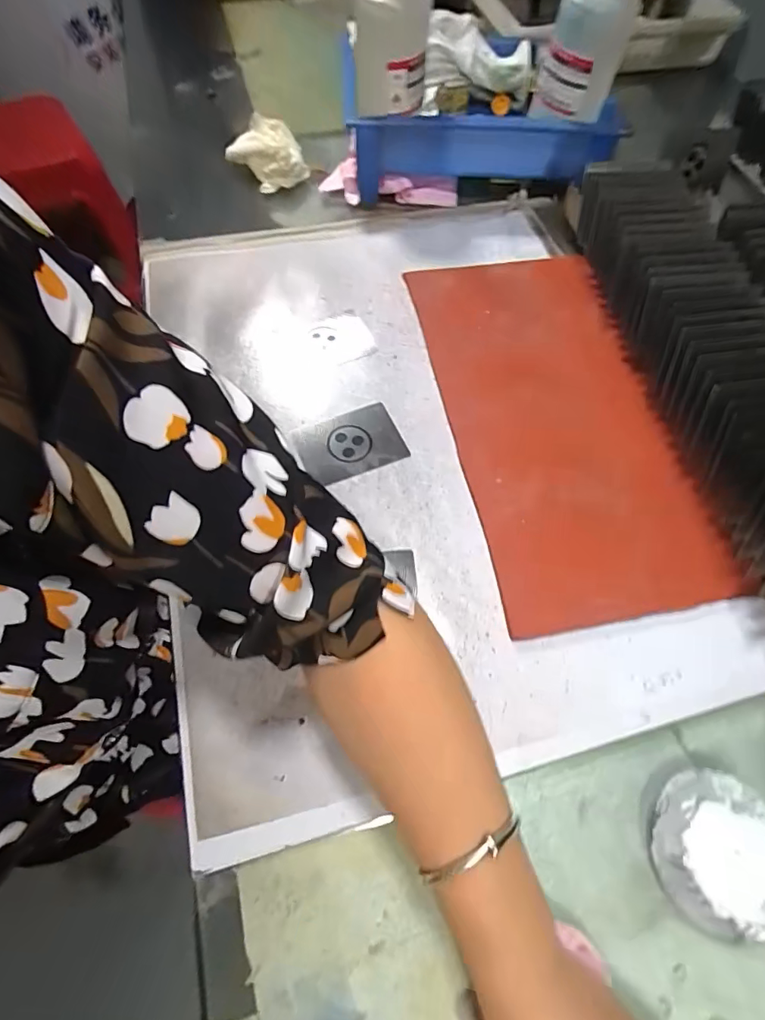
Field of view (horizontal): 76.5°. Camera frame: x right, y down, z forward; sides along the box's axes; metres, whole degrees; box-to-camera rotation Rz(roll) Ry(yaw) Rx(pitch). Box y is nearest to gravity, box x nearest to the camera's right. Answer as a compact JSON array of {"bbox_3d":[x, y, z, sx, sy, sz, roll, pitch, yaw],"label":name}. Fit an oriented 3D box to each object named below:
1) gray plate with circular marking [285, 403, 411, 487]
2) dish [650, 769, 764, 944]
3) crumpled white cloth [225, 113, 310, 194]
[{"bbox_3d":[-0.030,-0.056,0.414,0.088,0.004,0.061,-20,66,-6],"label":"gray plate with circular marking"},{"bbox_3d":[0.206,0.208,0.296,0.080,0.011,0.083,0,62,-1],"label":"dish"},{"bbox_3d":[-0.132,-0.430,0.583,0.079,0.044,0.086,36,67,16],"label":"crumpled white cloth"}]

